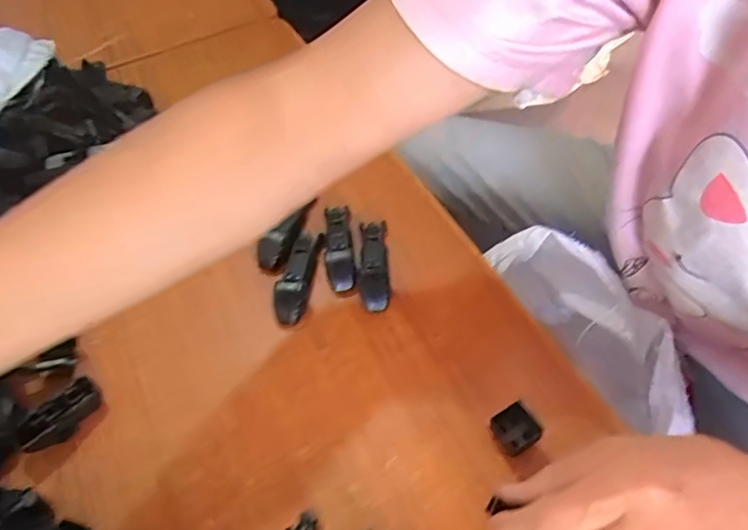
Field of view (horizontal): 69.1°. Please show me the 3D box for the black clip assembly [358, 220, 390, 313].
[{"bbox_3d":[0.000,-0.001,0.356,0.018,0.009,0.069,-4,51,3],"label":"black clip assembly"}]

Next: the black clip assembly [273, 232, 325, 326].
[{"bbox_3d":[-0.048,0.006,0.353,0.020,0.012,0.071,6,52,11],"label":"black clip assembly"}]

